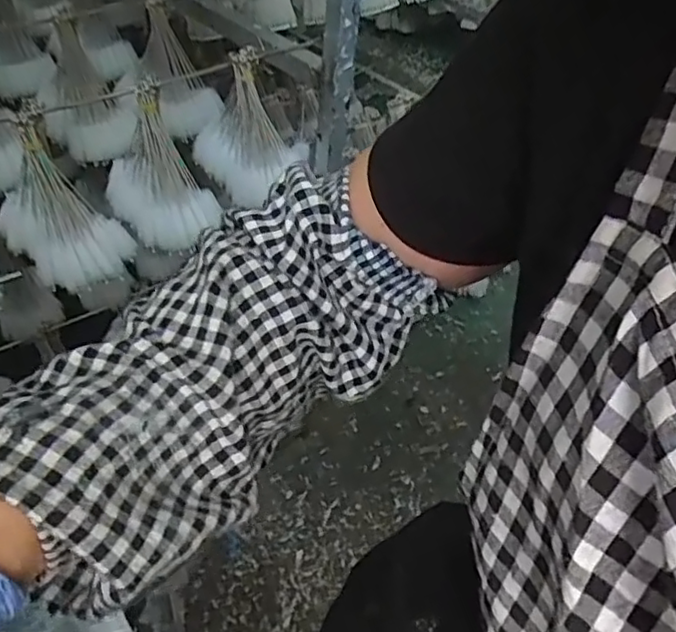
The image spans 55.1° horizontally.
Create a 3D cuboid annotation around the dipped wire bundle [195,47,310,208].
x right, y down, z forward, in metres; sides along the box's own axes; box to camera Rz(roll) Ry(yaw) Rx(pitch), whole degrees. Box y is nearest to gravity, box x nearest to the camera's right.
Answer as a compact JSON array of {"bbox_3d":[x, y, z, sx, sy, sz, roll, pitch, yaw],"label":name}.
[{"bbox_3d":[-0.146,-0.284,0.940,0.157,0.203,0.123,11,41,5],"label":"dipped wire bundle"}]

